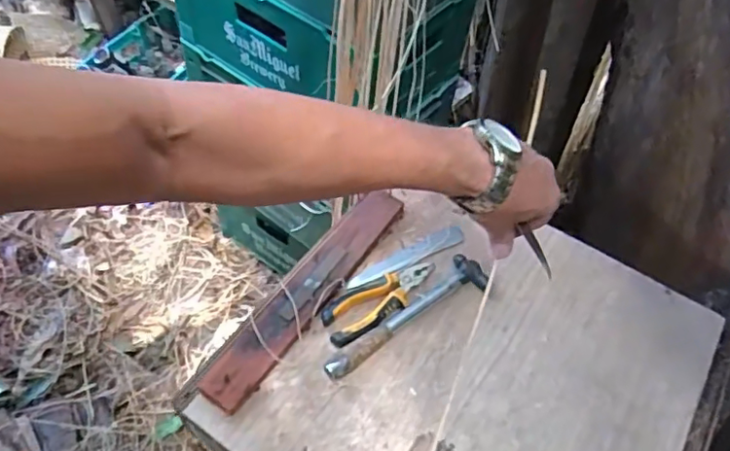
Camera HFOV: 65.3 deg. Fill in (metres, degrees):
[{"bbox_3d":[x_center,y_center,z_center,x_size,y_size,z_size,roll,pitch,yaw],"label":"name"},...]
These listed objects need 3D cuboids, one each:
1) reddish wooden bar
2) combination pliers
[{"bbox_3d":[-0.065,0.075,0.690,0.053,0.034,0.337,30,60,19],"label":"reddish wooden bar"},{"bbox_3d":[0.019,0.088,0.697,0.157,0.013,0.057,-32,61,-21],"label":"combination pliers"}]

